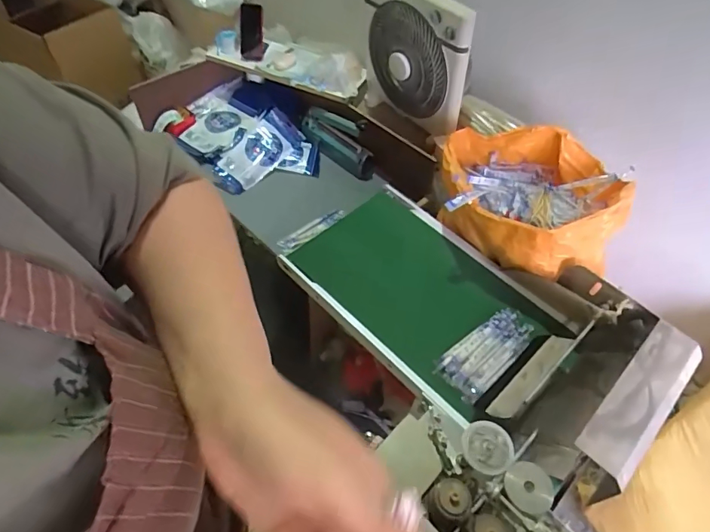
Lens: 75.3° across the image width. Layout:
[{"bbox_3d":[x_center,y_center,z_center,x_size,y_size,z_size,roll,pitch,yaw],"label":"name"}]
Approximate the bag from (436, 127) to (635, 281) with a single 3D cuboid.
[{"bbox_3d":[0.446,-0.158,1.218,0.453,0.242,0.369,11,53,4],"label":"bag"}]

